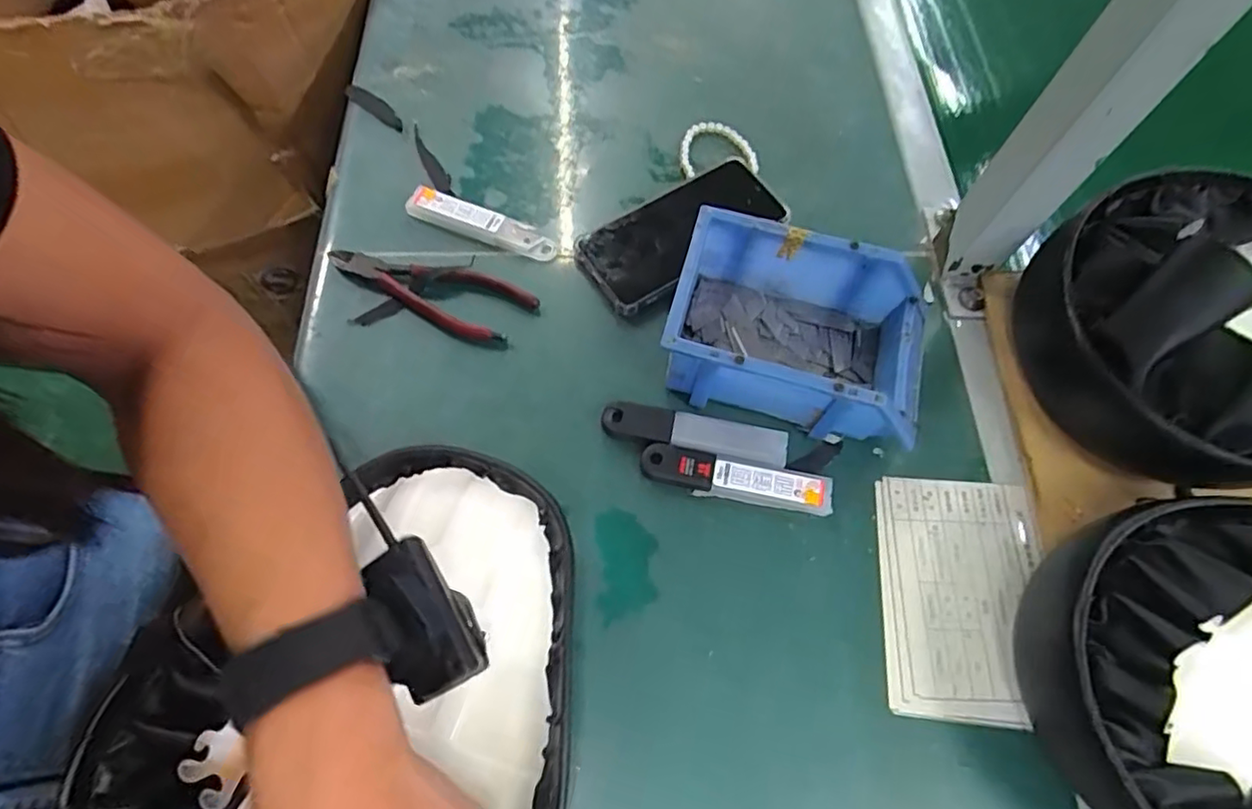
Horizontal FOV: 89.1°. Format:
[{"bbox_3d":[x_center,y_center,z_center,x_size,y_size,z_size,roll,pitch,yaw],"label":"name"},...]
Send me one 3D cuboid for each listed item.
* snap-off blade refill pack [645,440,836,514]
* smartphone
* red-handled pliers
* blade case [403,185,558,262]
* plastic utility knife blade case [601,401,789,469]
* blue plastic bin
[{"bbox_3d":[0.075,0.050,0.428,0.128,0.010,0.027,11,67,4],"label":"snap-off blade refill pack"},{"bbox_3d":[0.045,-0.142,0.515,0.170,0.011,0.080,-31,70,-13],"label":"smartphone"},{"bbox_3d":[-0.147,-0.093,0.483,0.153,0.009,0.053,26,69,10],"label":"red-handled pliers"},{"bbox_3d":[-0.115,-0.146,0.509,0.127,0.011,0.026,21,68,8],"label":"blade case"},{"bbox_3d":[0.048,0.020,0.442,0.126,0.008,0.028,11,67,4],"label":"plastic utility knife blade case"},{"bbox_3d":[0.120,-0.051,0.442,0.168,0.069,0.113,15,67,6],"label":"blue plastic bin"}]

